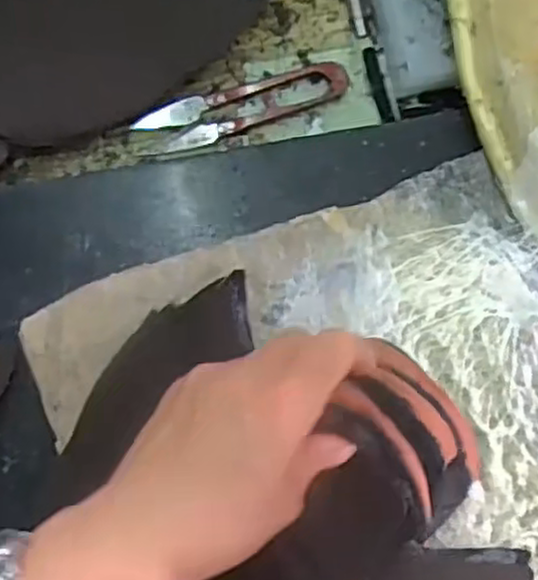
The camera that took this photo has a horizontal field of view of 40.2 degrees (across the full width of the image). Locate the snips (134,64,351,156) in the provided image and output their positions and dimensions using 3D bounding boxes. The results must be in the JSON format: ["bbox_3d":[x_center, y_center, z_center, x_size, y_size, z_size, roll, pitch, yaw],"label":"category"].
[{"bbox_3d":[-0.013,-0.097,0.392,0.114,0.009,0.026,-17,87,-7],"label":"snips"}]

